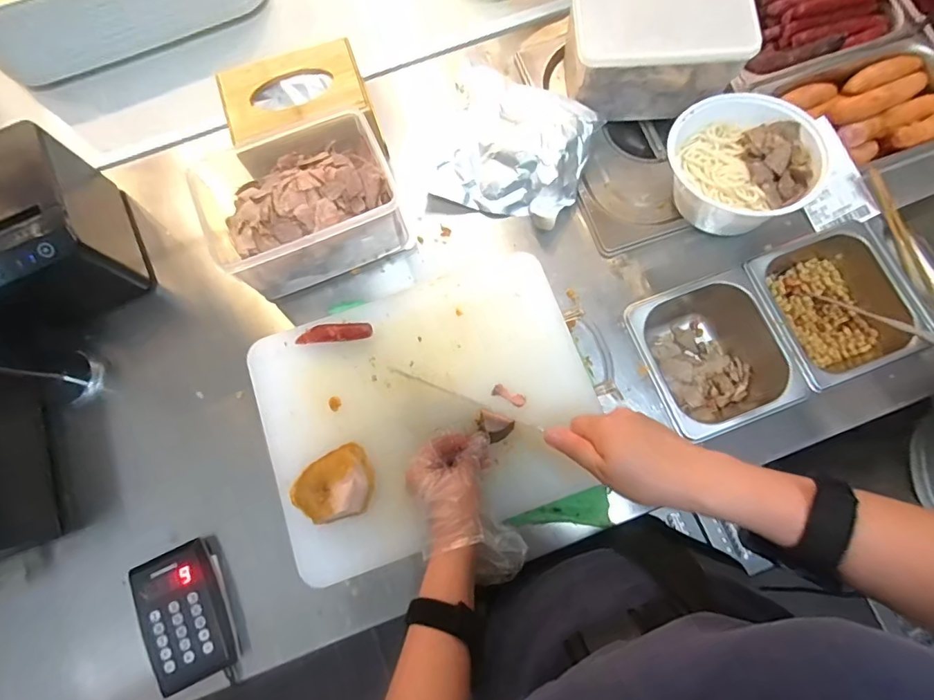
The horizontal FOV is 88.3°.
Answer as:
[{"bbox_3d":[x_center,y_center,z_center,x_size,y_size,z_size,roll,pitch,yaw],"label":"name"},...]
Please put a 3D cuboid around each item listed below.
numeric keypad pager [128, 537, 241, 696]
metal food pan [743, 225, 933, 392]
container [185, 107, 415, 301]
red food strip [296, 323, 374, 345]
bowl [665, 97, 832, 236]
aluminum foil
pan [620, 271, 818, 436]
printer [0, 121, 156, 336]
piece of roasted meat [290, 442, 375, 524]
[{"bbox_3d":[-0.291,0.272,0.499,0.078,0.028,0.130,-26,77,-4],"label":"numeric keypad pager"},{"bbox_3d":[0.440,-0.049,0.595,0.154,0.075,0.166,-21,77,-3],"label":"metal food pan"},{"bbox_3d":[-0.191,-0.167,0.556,0.213,0.103,0.161,-23,77,-4],"label":"container"},{"bbox_3d":[-0.149,-0.018,0.540,0.084,0.021,0.018,-3,77,1],"label":"red food strip"},{"bbox_3d":[0.317,-0.217,0.573,0.164,0.087,0.144,21,78,6],"label":"bowl"},{"bbox_3d":[0.056,-0.263,0.600,0.190,0.058,0.177,19,78,6],"label":"aluminum foil"},{"bbox_3d":[0.291,0.011,0.608,0.162,0.100,0.172,-21,77,-3],"label":"pan"},{"bbox_3d":[-0.475,-0.127,0.535,0.137,0.133,0.149,-25,77,-4],"label":"printer"},{"bbox_3d":[-0.135,0.141,0.500,0.078,0.032,0.067,-24,77,-4],"label":"piece of roasted meat"}]

